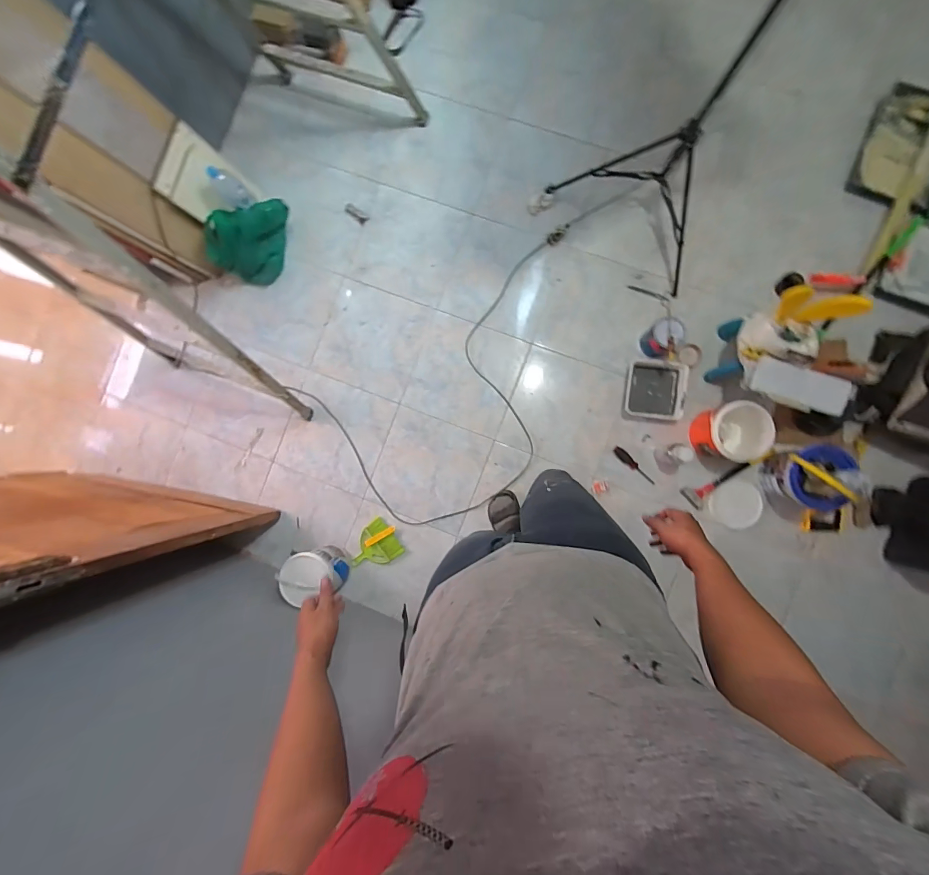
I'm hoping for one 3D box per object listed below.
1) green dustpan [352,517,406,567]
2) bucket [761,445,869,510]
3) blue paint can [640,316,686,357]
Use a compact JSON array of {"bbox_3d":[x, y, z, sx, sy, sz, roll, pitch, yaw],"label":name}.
[{"bbox_3d":[-0.355,0.426,1.561,0.179,0.030,0.169,-35,86,3],"label":"green dustpan"},{"bbox_3d":[1.142,0.127,1.329,0.196,0.247,0.199,0,89,5],"label":"bucket"},{"bbox_3d":[0.698,-0.351,1.425,0.115,0.108,0.122,0,89,5],"label":"blue paint can"}]

